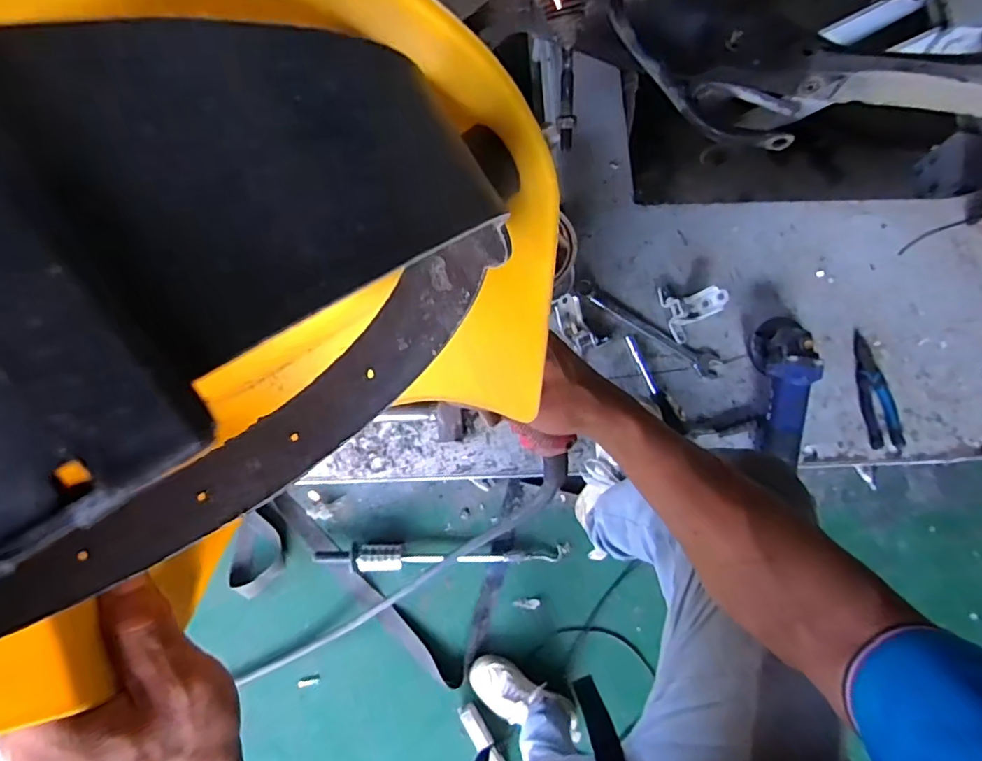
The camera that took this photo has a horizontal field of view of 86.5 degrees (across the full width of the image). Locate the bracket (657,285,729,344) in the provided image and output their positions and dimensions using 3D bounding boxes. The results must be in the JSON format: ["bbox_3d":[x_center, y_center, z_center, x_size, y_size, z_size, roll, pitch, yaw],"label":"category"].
[{"bbox_3d":[0.359,-0.128,0.917,0.097,0.050,0.106,-11,77,-3],"label":"bracket"}]

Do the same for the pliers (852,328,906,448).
[{"bbox_3d":[0.668,0.011,0.905,0.060,0.024,0.204,-2,76,-1],"label":"pliers"}]

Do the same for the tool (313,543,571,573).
[{"bbox_3d":[-0.121,0.442,1.328,0.647,0.053,0.065,-2,76,-1],"label":"tool"}]

